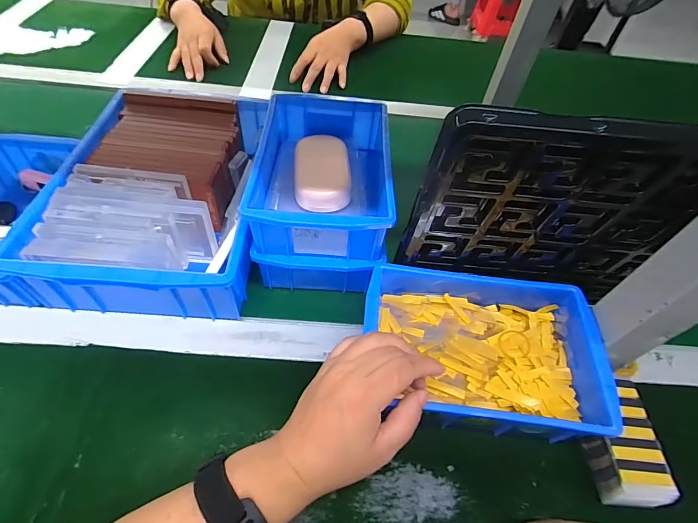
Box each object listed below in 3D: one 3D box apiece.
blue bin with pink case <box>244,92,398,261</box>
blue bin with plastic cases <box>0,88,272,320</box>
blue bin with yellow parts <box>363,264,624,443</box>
[{"bbox_3d":[-0.025,-0.094,0.395,0.125,0.055,0.189,4,52,-3],"label":"blue bin with pink case"},{"bbox_3d":[-0.194,-0.072,0.424,0.198,0.080,0.276,5,52,-2],"label":"blue bin with plastic cases"},{"bbox_3d":[0.111,0.076,0.346,0.194,0.065,0.140,7,52,-1],"label":"blue bin with yellow parts"}]

